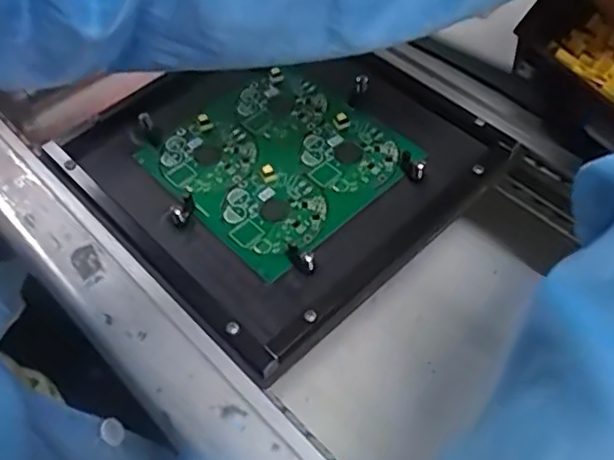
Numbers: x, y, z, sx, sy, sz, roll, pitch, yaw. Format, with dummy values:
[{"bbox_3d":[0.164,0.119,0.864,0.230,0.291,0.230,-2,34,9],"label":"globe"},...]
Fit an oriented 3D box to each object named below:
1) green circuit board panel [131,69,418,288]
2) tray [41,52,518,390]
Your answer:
[{"bbox_3d":[-0.022,-0.053,0.433,0.139,0.008,0.146,-39,61,-23],"label":"green circuit board panel"},{"bbox_3d":[-0.016,-0.049,0.427,0.231,0.017,0.220,-38,61,-23],"label":"tray"}]

